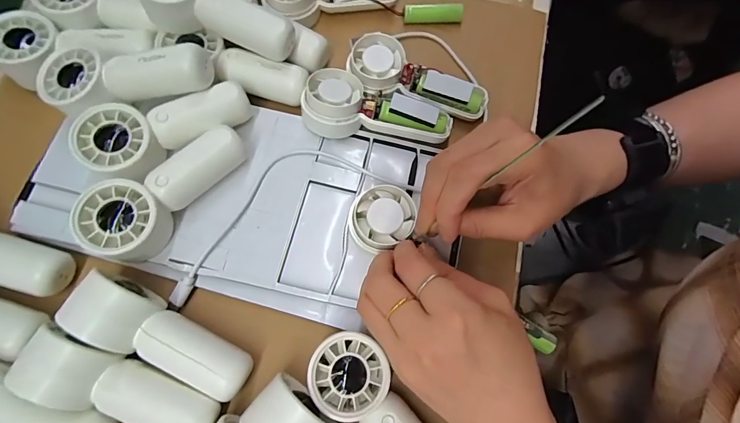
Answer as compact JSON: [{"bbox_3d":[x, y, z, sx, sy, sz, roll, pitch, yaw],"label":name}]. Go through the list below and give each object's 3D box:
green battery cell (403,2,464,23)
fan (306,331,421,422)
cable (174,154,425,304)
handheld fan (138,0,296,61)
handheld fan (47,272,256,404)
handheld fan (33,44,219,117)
[{"bbox_3d":[0.054,-0.168,0.325,0.049,0.015,0.010,1,73,-1],"label":"green battery cell"},{"bbox_3d":[0.009,0.119,0.224,0.106,0.029,0.042,44,77,11],"label":"fan"},{"bbox_3d":[-0.061,-0.006,0.269,0.182,0.004,0.067,-27,76,-9],"label":"cable"},{"bbox_3d":[-0.108,-0.142,0.270,0.111,0.033,0.046,24,74,-7],"label":"handheld fan"},{"bbox_3d":[-0.125,0.076,0.232,0.107,0.044,0.032,31,75,-6],"label":"handheld fan"},{"bbox_3d":[-0.164,-0.087,0.254,0.112,0.027,0.045,2,73,0],"label":"handheld fan"}]

